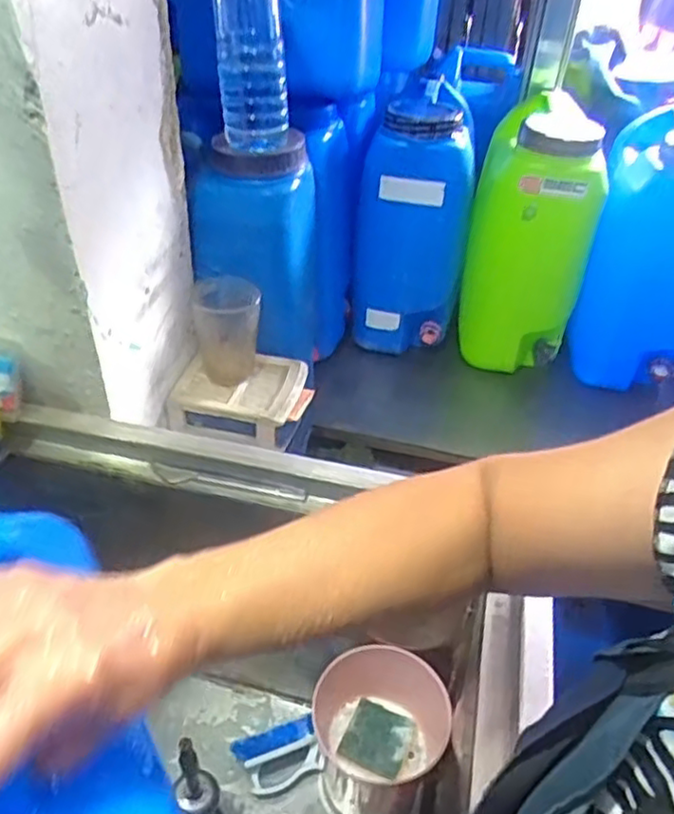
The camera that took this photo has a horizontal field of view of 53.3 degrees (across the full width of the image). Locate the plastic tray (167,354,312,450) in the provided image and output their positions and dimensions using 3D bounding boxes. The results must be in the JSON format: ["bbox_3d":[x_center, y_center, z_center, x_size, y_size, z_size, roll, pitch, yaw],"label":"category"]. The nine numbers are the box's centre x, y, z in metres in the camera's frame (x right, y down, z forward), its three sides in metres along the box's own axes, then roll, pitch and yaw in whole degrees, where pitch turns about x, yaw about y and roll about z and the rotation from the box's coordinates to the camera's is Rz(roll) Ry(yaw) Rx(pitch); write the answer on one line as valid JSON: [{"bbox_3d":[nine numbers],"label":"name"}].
[{"bbox_3d":[-0.134,-0.013,0.953,0.166,0.068,0.138,11,41,10],"label":"plastic tray"}]

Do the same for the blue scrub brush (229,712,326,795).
[{"bbox_3d":[-0.074,0.428,0.829,0.107,0.061,0.052,-10,42,-16],"label":"blue scrub brush"}]

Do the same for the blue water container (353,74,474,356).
[{"bbox_3d":[0.133,-0.322,1.191,0.179,0.394,0.228,7,40,4],"label":"blue water container"}]

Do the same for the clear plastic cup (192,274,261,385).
[{"bbox_3d":[-0.146,-0.102,0.908,0.086,0.120,0.086,-6,41,-11],"label":"clear plastic cup"}]

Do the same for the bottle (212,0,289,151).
[{"bbox_3d":[-0.100,-0.425,0.784,0.081,0.217,0.067,-3,40,-7],"label":"bottle"}]

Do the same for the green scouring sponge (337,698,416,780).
[{"bbox_3d":[0.047,0.386,0.787,0.074,0.007,0.077,19,42,18],"label":"green scouring sponge"}]

